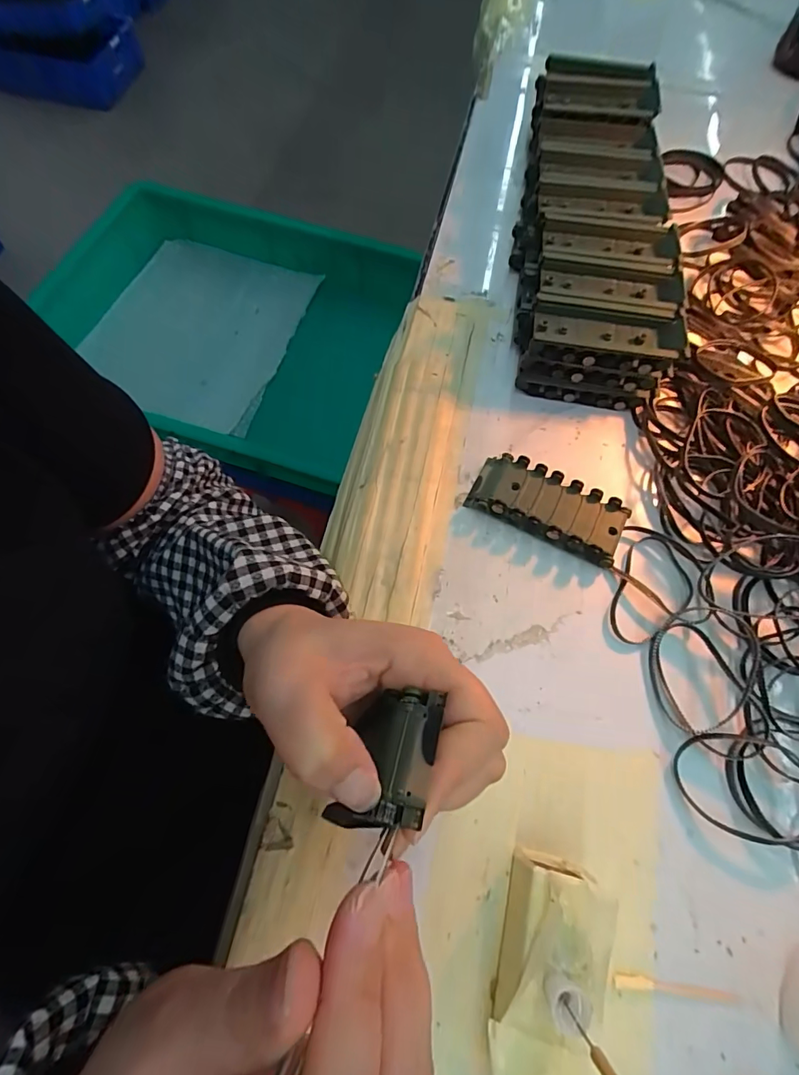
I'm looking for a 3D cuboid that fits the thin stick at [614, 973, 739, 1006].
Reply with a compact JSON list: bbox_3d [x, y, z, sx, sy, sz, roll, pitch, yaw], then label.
[{"bbox_3d":[0.127,0.207,0.211,0.057,0.004,0.006,7,68,1],"label":"thin stick"}]

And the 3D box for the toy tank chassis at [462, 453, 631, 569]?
[{"bbox_3d":[0.095,-0.020,0.300,0.096,0.018,0.043,28,69,9],"label":"toy tank chassis"}]

